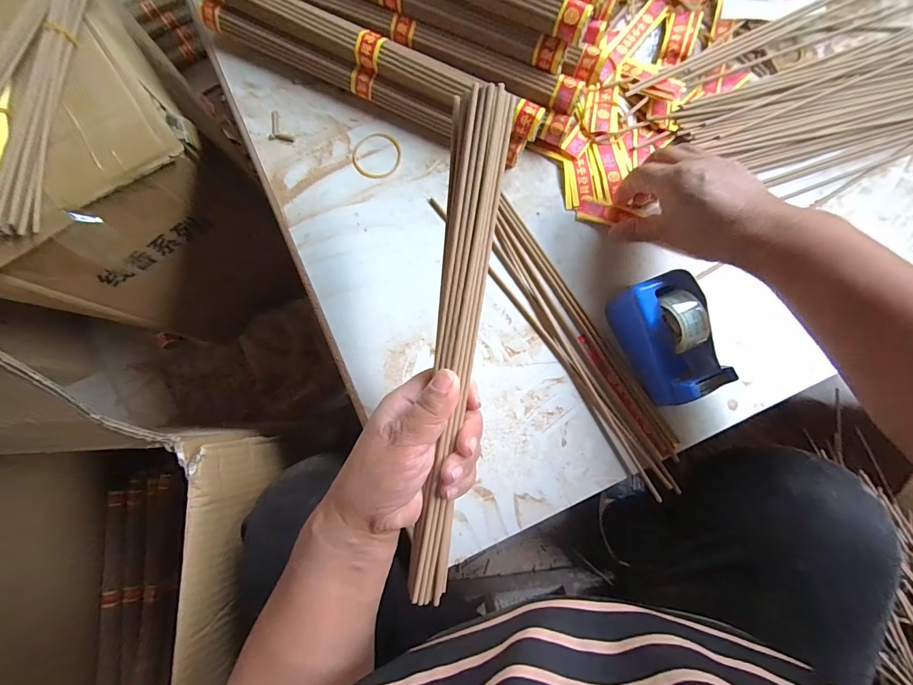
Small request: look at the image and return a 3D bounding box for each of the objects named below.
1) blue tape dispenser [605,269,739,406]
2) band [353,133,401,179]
[{"bbox_3d":[0.171,-0.002,0.309,0.056,0.058,0.099,-20,82,-3],"label":"blue tape dispenser"},{"bbox_3d":[-0.074,-0.175,0.364,0.045,0.004,0.046,-9,82,-2],"label":"band"}]

